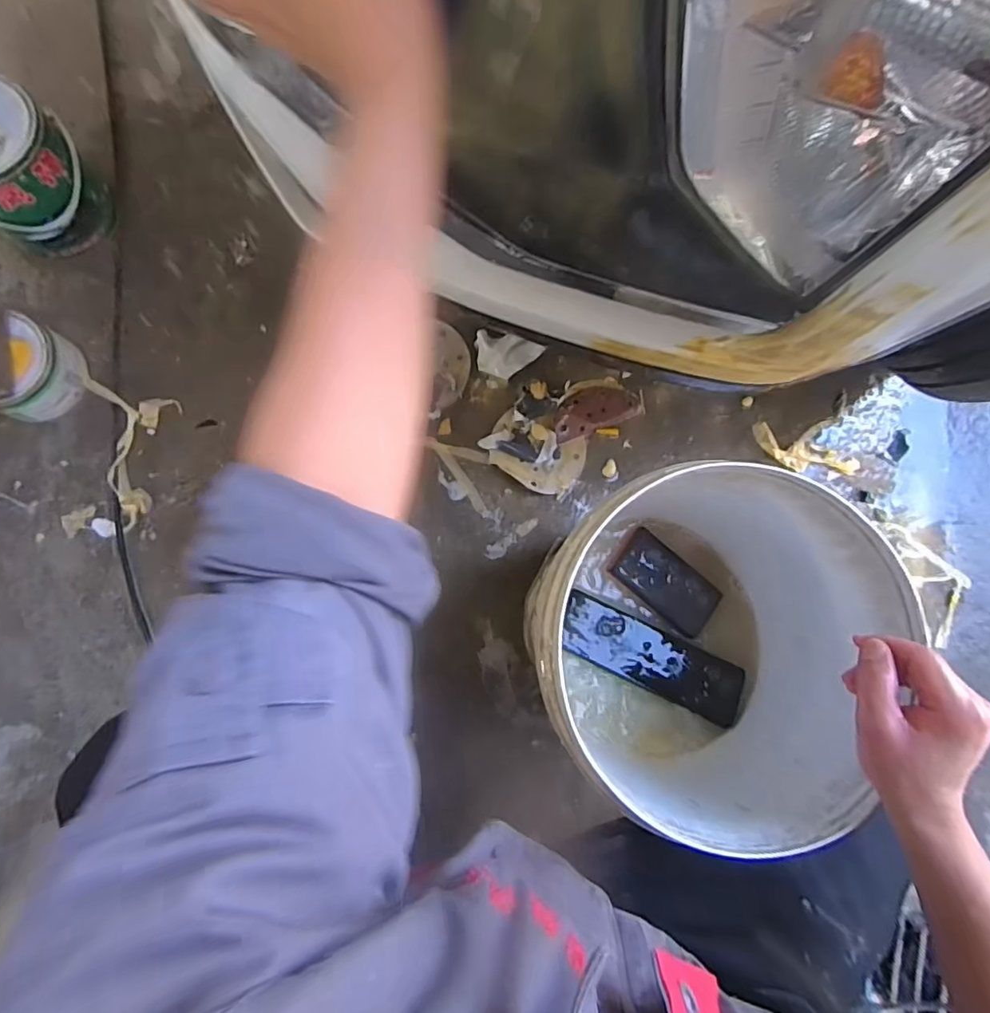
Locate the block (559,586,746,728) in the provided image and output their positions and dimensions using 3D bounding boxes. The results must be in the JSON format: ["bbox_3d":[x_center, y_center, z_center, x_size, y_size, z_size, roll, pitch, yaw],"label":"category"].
[{"bbox_3d":[0.185,0.178,0.625,0.231,0.022,0.068,25,80,0],"label":"block"}]

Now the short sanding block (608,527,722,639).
[{"bbox_3d":[0.207,0.093,0.653,0.132,0.012,0.071,41,81,3],"label":"short sanding block"}]

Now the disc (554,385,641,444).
[{"bbox_3d":[0.152,-0.150,0.822,0.136,0.011,0.064,-22,83,-7],"label":"disc"}]

